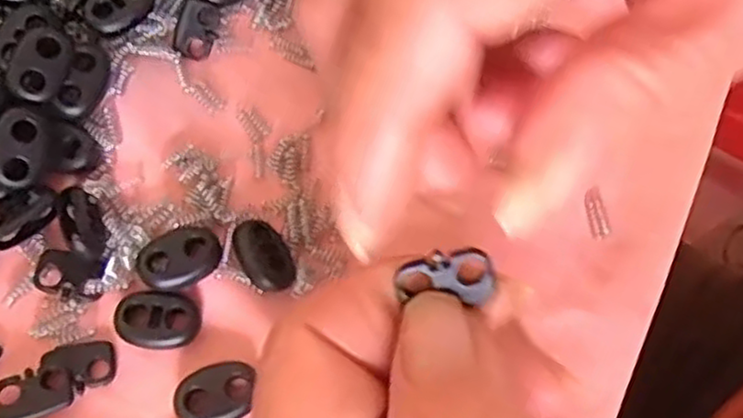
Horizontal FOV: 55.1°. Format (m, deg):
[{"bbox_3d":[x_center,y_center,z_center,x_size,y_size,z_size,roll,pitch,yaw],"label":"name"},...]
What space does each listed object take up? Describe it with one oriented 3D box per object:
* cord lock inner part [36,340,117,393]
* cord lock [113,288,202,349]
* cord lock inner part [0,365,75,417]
[{"bbox_3d":[-0.075,0.040,0.180,0.018,0.006,0.012,-10,69,-11],"label":"cord lock inner part"},{"bbox_3d":[-0.056,0.029,0.186,0.021,0.005,0.015,3,67,-5],"label":"cord lock"},{"bbox_3d":[-0.083,0.045,0.174,0.017,0.004,0.012,-20,71,-14],"label":"cord lock inner part"}]

